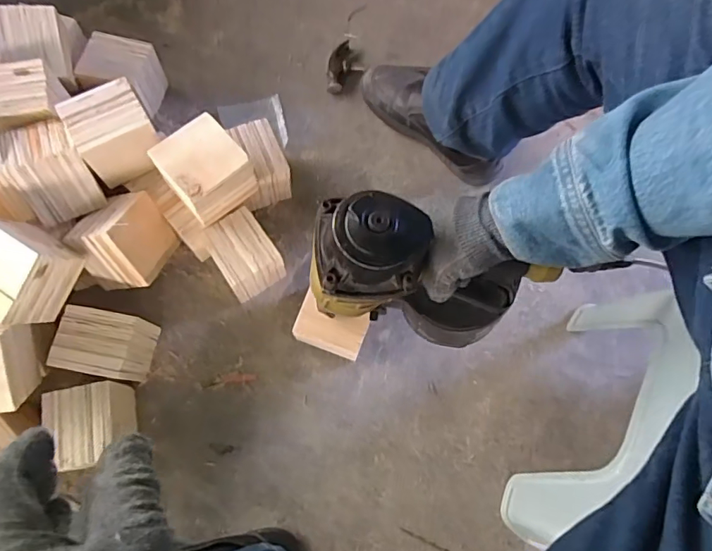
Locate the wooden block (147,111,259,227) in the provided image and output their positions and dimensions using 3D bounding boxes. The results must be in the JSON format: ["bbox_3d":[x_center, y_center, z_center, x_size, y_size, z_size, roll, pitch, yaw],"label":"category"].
[{"bbox_3d":[-0.198,-0.139,0.655,0.096,0.080,0.094,-38,79,-12],"label":"wooden block"}]

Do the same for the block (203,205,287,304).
[{"bbox_3d":[-0.158,-0.027,0.722,0.087,0.096,0.104,-30,78,-9],"label":"block"}]

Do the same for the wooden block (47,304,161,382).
[{"bbox_3d":[-0.335,0.095,0.680,0.104,0.098,0.086,10,75,1],"label":"wooden block"}]

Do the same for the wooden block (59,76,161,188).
[{"bbox_3d":[-0.316,-0.189,0.662,0.098,0.096,0.097,-29,77,-10],"label":"wooden block"}]

